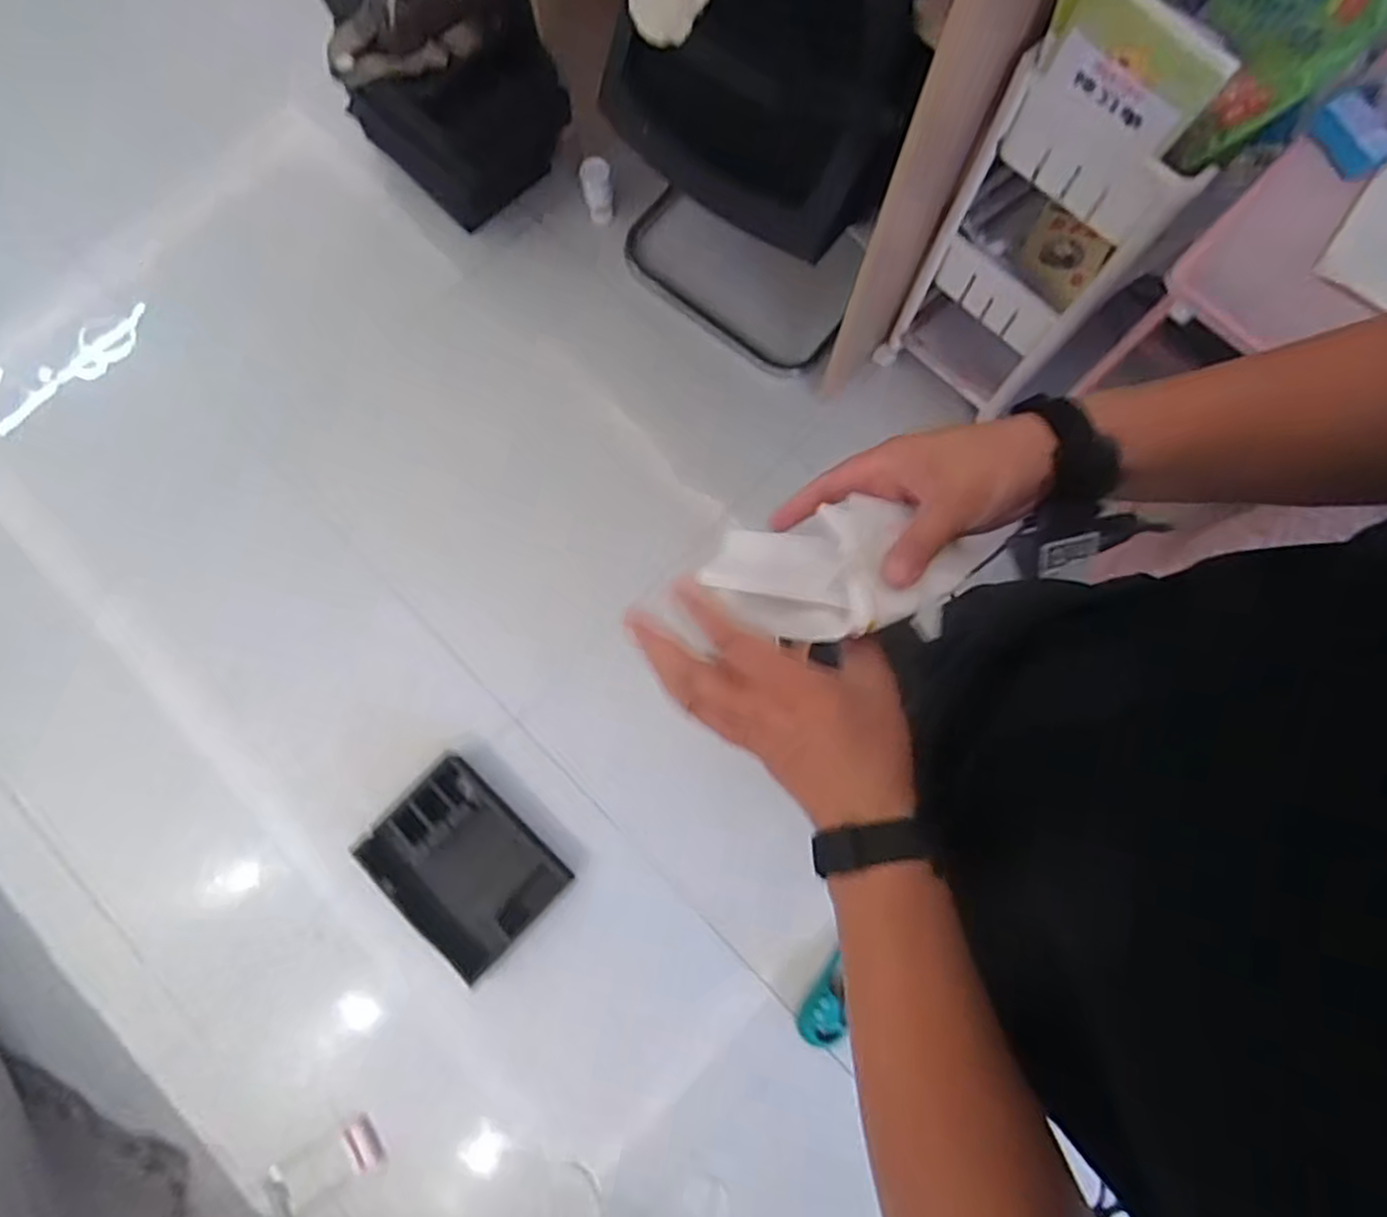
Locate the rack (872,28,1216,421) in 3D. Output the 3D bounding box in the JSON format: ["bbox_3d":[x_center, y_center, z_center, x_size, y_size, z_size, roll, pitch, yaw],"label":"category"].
[{"bbox_3d":[0.546,-0.600,1.188,0.276,0.692,0.224,29,81,5],"label":"rack"}]

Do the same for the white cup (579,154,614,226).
[{"bbox_3d":[-0.214,-0.930,1.617,0.068,0.148,0.066,-11,79,-2],"label":"white cup"}]

